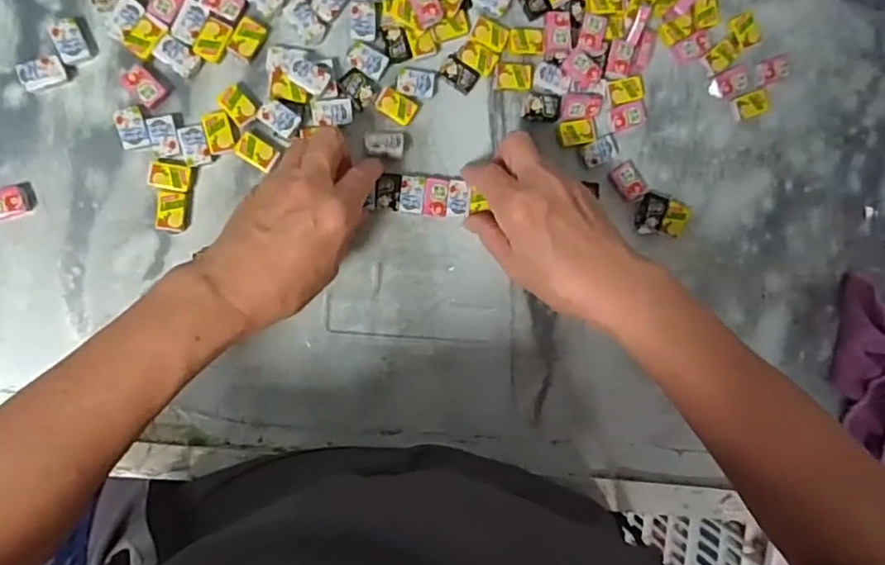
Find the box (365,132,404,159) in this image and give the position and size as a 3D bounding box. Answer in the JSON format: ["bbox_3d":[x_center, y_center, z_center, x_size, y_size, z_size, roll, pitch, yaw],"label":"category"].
[{"bbox_3d":[-0.040,-0.095,0.423,0.026,0.015,0.018,3,92,-9],"label":"box"}]

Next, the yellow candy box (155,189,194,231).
[{"bbox_3d":[-0.177,-0.047,0.407,0.021,0.009,0.025,6,91,-9],"label":"yellow candy box"}]

